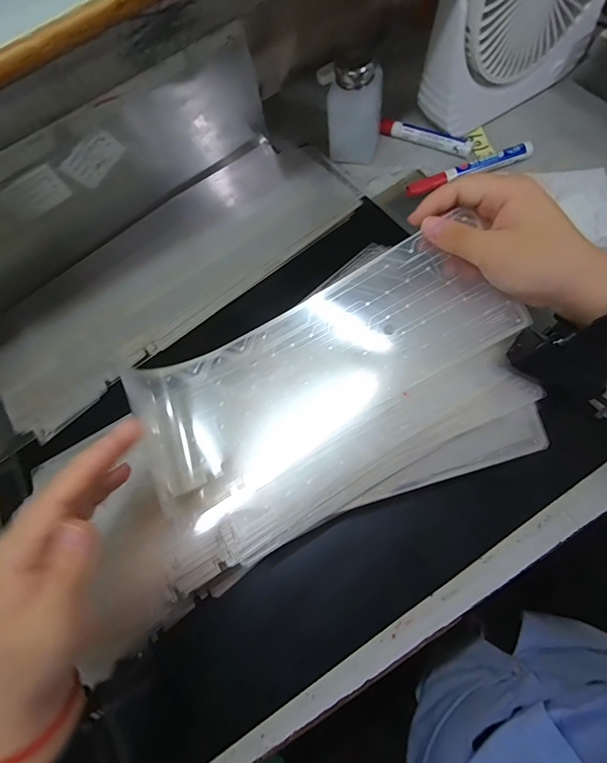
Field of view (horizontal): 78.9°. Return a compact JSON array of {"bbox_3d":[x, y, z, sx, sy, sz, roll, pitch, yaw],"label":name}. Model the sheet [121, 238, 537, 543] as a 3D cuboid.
[{"bbox_3d":[0.019,-0.015,0.303,0.302,0.035,0.124,-28,70,-2],"label":"sheet"}]

